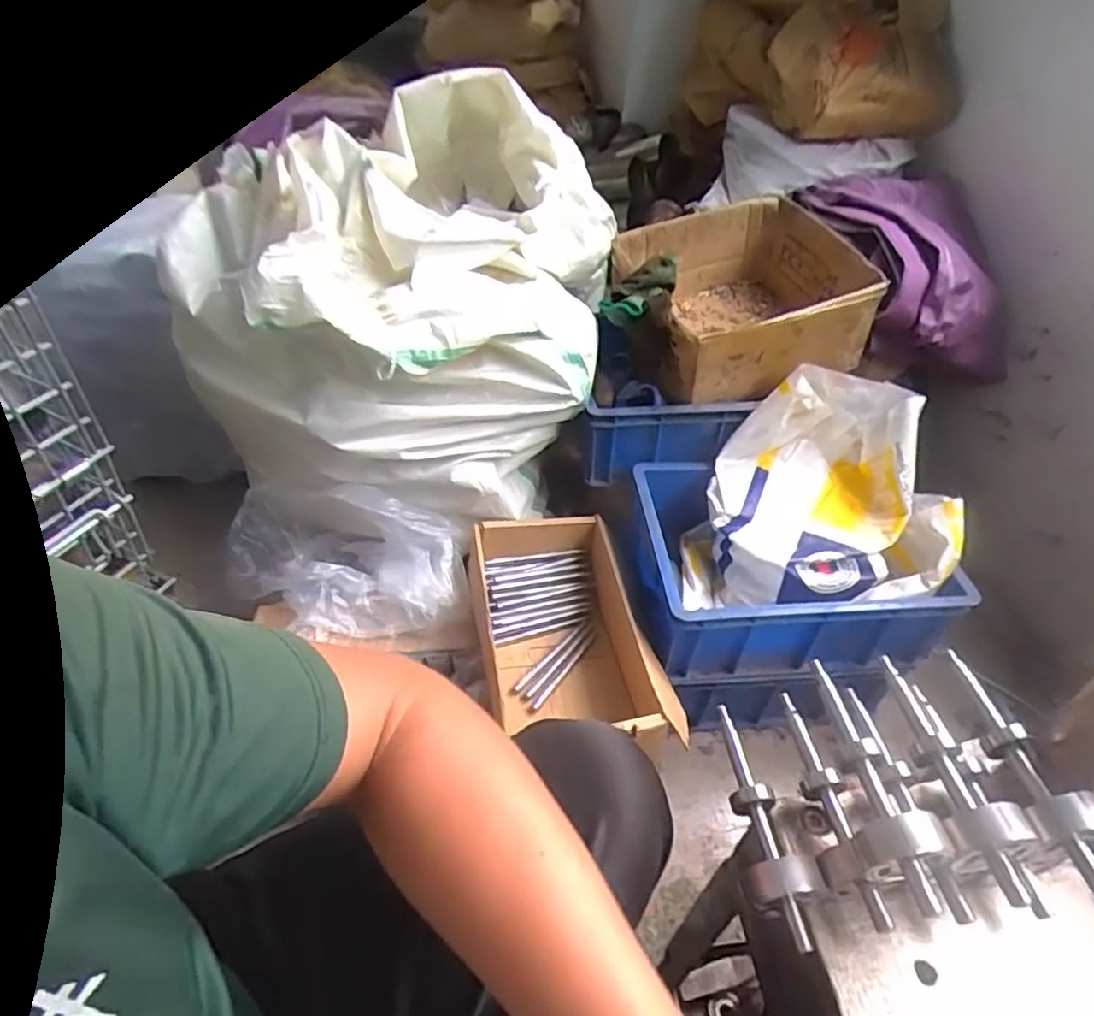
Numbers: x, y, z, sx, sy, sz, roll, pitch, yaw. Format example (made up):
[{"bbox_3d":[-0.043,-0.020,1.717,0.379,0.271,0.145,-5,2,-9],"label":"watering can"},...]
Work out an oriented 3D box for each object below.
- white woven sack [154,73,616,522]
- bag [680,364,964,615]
[{"bbox_3d":[-0.194,-0.304,1.030,0.548,0.434,0.535,10,44,5],"label":"white woven sack"},{"bbox_3d":[0.379,-0.007,0.964,0.315,0.270,0.264,10,44,5],"label":"bag"}]

